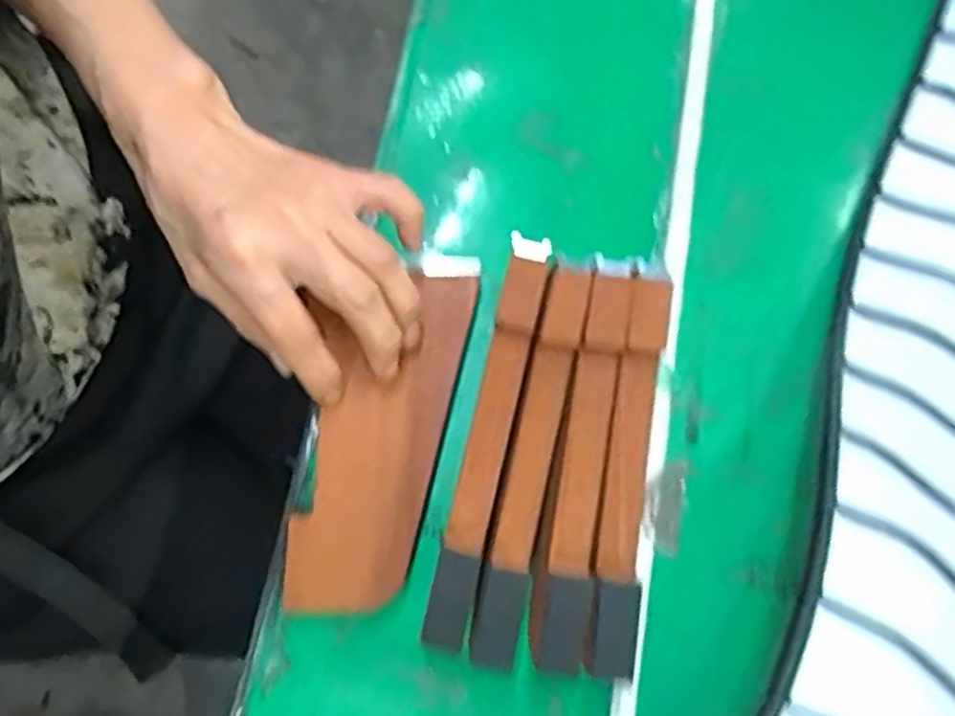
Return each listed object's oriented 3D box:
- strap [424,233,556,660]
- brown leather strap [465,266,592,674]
[{"bbox_3d":[0.004,0.030,0.271,0.016,0.014,0.152,13,86,2],"label":"strap"},{"bbox_3d":[0.019,0.039,0.268,0.017,0.012,0.145,13,86,2],"label":"brown leather strap"}]

